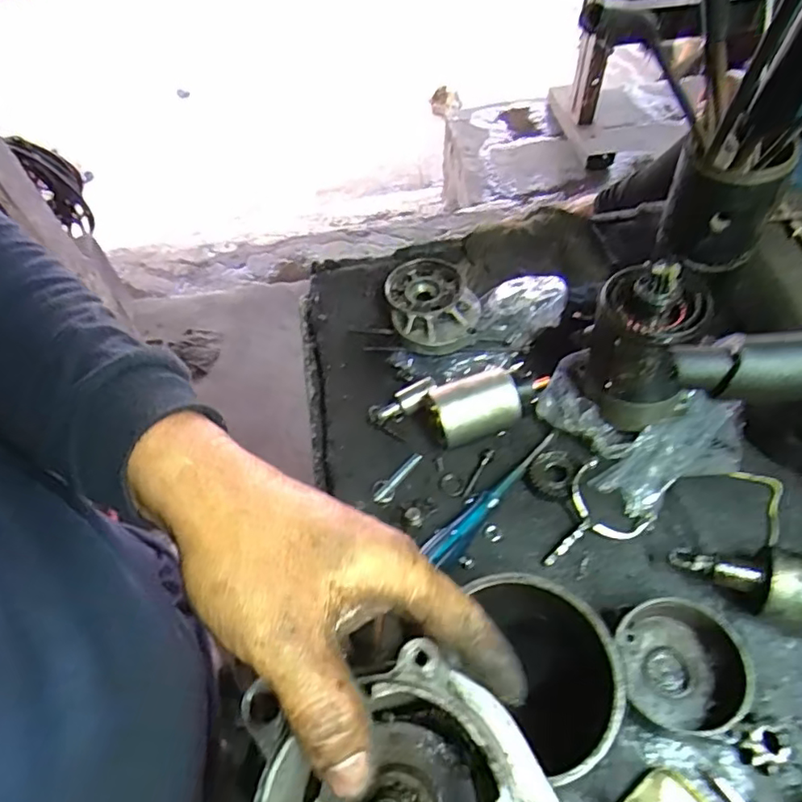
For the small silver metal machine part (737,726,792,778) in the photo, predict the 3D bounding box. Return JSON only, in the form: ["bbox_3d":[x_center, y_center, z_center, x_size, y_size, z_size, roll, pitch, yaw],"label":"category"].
[{"bbox_3d":[0.227,0.218,0.363,0.027,0.011,0.026,-2,56,3],"label":"small silver metal machine part"}]

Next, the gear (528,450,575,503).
[{"bbox_3d":[0.127,0.062,0.493,0.039,0.008,0.043,5,72,24],"label":"gear"}]

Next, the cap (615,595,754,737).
[{"bbox_3d":[0.188,0.177,0.387,0.076,0.041,0.084,-4,56,1],"label":"cap"}]

